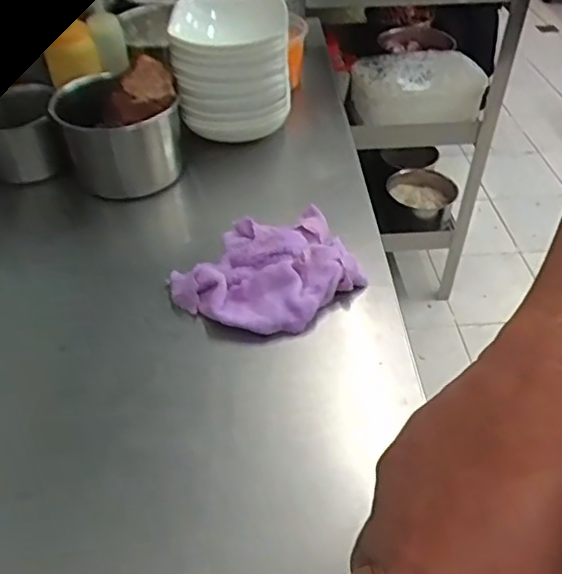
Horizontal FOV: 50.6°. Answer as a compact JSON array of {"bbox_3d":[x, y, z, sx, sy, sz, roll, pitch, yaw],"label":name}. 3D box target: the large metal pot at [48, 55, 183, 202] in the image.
[{"bbox_3d":[-0.186,-0.174,0.706,0.132,0.136,0.112,-8,44,-8],"label":"large metal pot"}]

